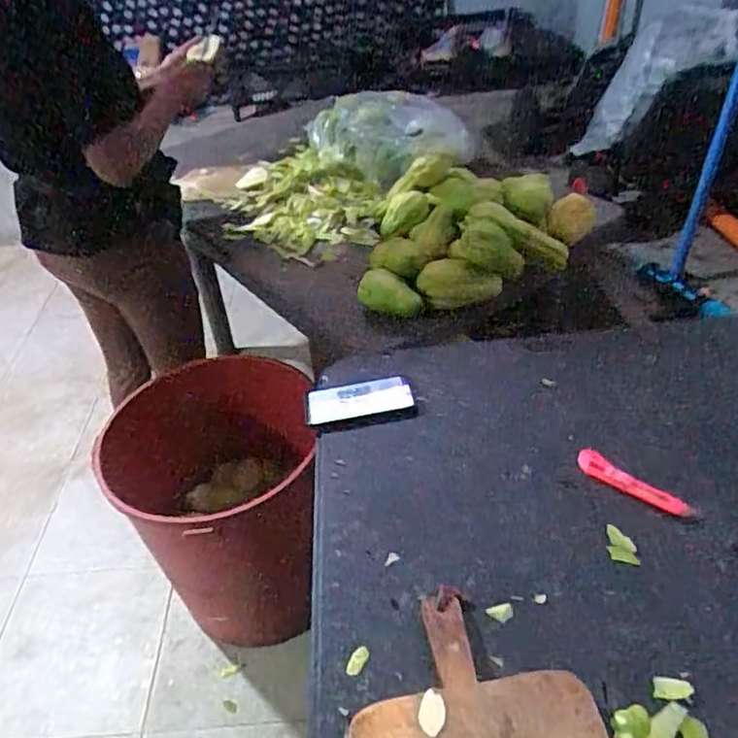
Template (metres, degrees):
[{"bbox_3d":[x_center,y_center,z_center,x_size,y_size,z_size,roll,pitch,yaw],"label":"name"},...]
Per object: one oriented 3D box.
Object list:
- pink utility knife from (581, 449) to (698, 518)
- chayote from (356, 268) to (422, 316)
[{"bbox_3d":[0.335,0.147,0.793,0.147,0.023,0.030,27,51,33],"label":"pink utility knife"},{"bbox_3d":[0.036,-0.131,1.106,0.068,0.062,0.095,-35,48,-29],"label":"chayote"}]

